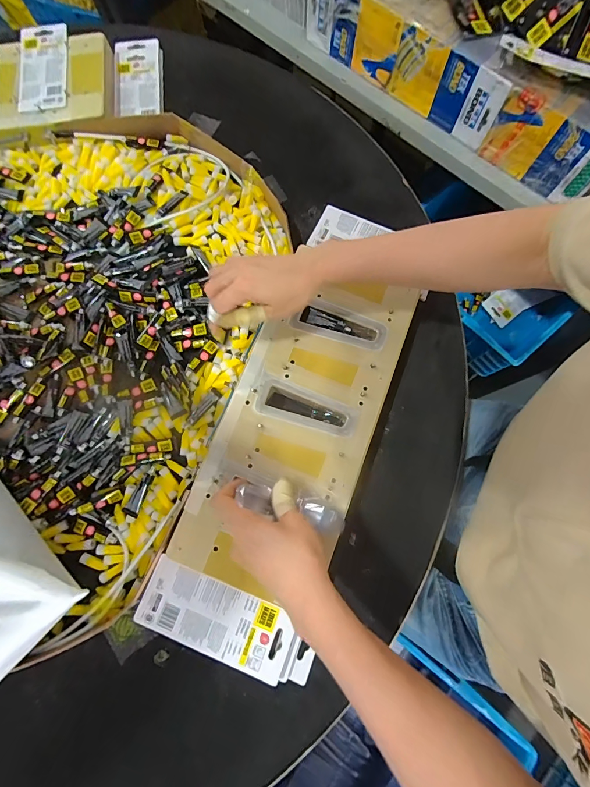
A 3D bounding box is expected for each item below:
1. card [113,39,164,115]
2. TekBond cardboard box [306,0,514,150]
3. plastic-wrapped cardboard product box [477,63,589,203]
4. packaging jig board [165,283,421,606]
[{"bbox_3d":[-0.251,-0.506,0.549,0.078,0.006,0.170,-6,76,-1],"label":"card"},{"bbox_3d":[0.163,-0.500,0.500,0.081,0.097,0.341,-44,80,-10],"label":"TekBond cardboard box"},{"bbox_3d":[0.354,-0.338,0.458,0.169,0.094,0.073,39,81,8],"label":"plastic-wrapped cardboard product box"},{"bbox_3d":[0.004,0.027,0.386,0.162,0.016,0.363,21,77,5],"label":"packaging jig board"}]

